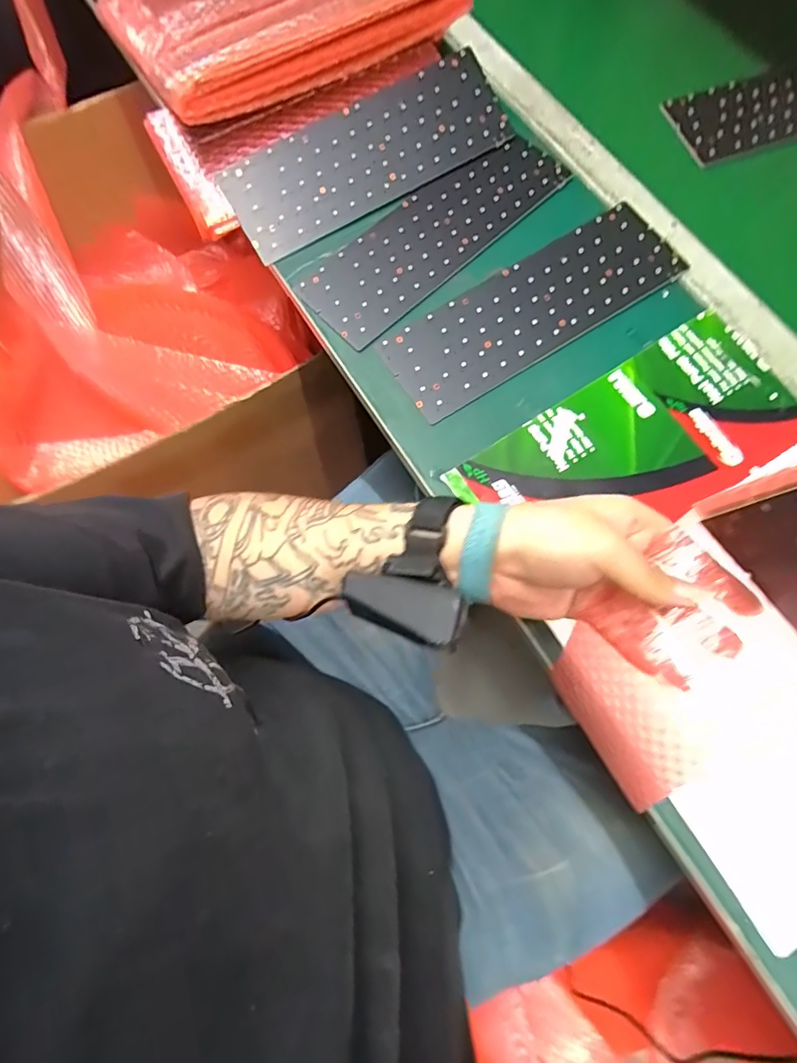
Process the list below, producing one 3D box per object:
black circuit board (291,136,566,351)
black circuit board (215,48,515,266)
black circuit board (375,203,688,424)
[{"bbox_3d":[0.035,-0.287,0.487,0.276,0.008,0.094,-42,77,-10],"label":"black circuit board"},{"bbox_3d":[-0.028,-0.363,0.490,0.277,0.009,0.095,-32,95,-6],"label":"black circuit board"},{"bbox_3d":[0.120,-0.203,0.456,0.275,0.006,0.090,-33,77,-8],"label":"black circuit board"}]

